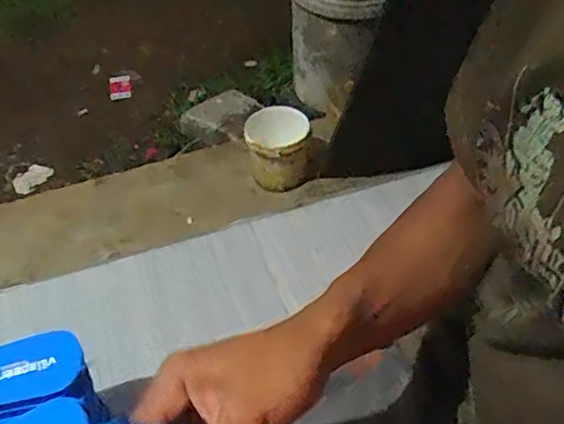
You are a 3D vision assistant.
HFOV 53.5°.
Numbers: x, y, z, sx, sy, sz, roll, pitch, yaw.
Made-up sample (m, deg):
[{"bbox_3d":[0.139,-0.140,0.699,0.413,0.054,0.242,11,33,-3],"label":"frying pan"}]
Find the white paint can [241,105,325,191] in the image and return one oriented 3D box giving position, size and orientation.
[{"bbox_3d":[0.000,-0.110,1.102,0.137,0.142,0.131,-7,50,-5],"label":"white paint can"}]

